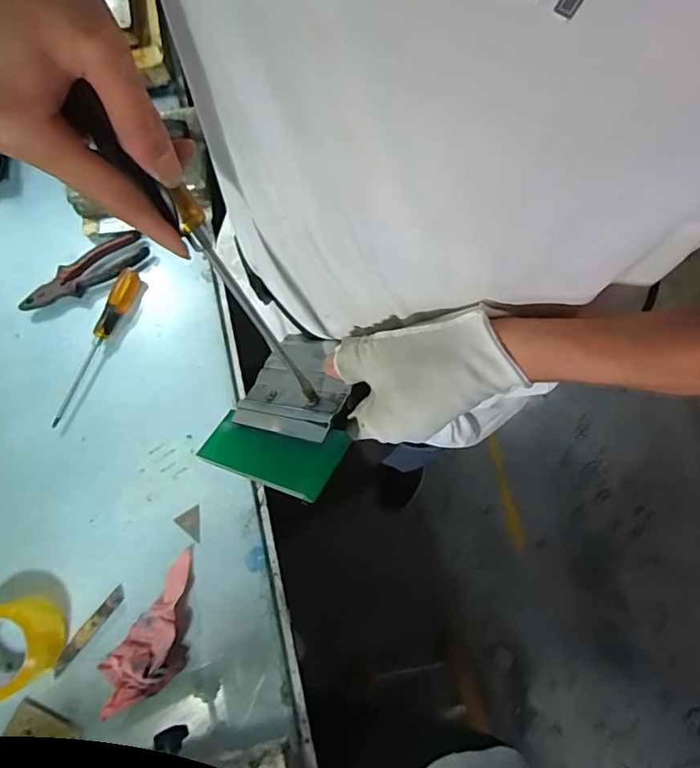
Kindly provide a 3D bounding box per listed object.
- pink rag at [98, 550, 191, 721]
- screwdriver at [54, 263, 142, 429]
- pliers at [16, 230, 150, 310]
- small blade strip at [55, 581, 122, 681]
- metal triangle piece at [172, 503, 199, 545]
[{"bbox_3d":[-0.236,0.314,0.621,0.082,0.058,0.181,33,81,6],"label":"pink rag"},{"bbox_3d":[-0.364,-0.055,0.712,0.030,0.024,0.240,23,80,4],"label":"screwdriver"},{"bbox_3d":[-0.391,-0.161,0.733,0.191,0.017,0.052,-29,80,-5],"label":"pliers"},{"bbox_3d":[-0.335,0.317,0.645,0.017,0.004,0.123,36,75,7],"label":"small blade strip"},{"bbox_3d":[-0.213,0.192,0.679,0.038,0.004,0.043,-30,80,-6],"label":"metal triangle piece"}]

